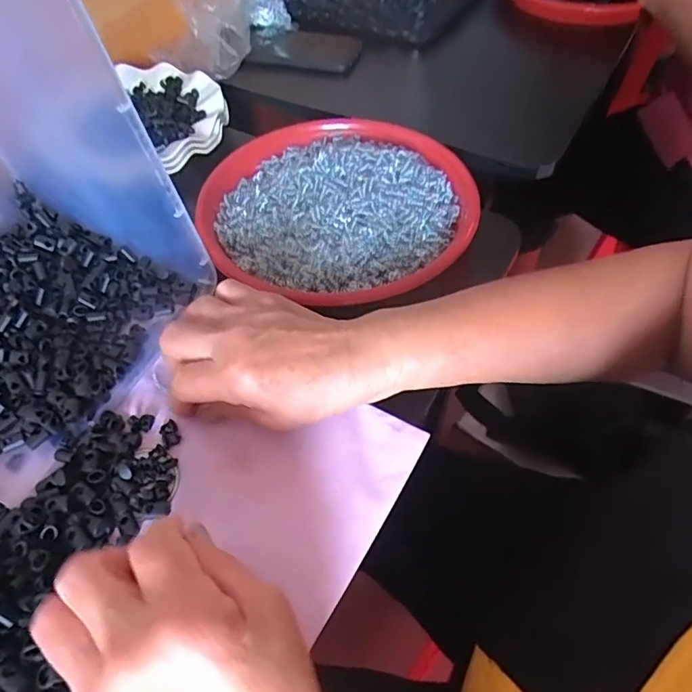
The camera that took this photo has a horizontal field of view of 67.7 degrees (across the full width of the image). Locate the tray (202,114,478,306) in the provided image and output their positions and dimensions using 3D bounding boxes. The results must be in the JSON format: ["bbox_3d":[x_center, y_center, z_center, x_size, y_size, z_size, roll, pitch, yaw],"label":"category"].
[{"bbox_3d":[-0.009,-0.128,0.457,0.233,0.033,0.227,23,59,19],"label":"tray"}]

